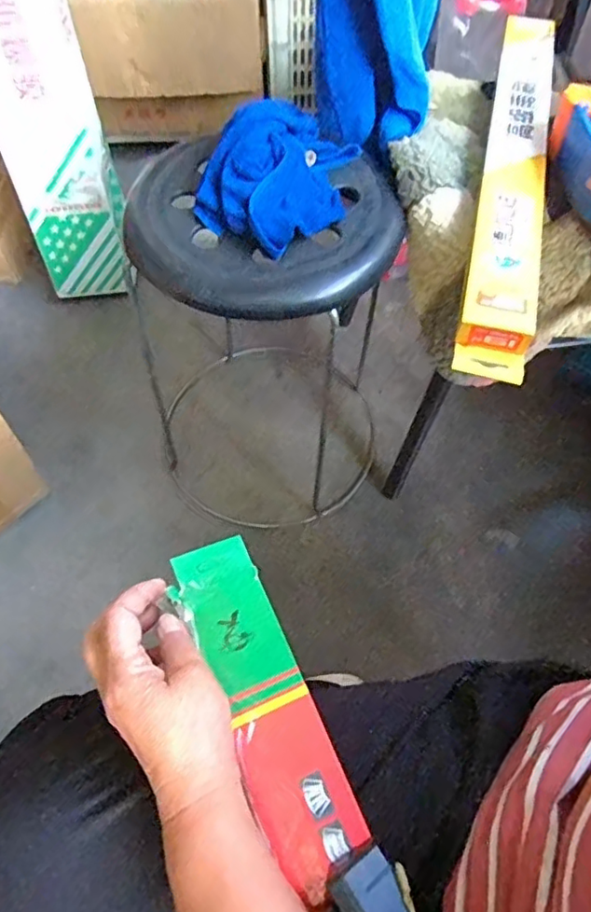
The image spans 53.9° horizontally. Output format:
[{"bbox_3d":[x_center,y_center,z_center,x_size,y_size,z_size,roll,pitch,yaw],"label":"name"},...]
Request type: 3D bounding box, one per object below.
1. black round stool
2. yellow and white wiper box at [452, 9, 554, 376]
[{"bbox_3d":[-0.032,-0.134,0.744,0.312,0.427,0.295,0,60,-1],"label":"black round stool"},{"bbox_3d":[0.217,-0.296,0.573,0.057,0.025,0.532,13,61,6],"label":"yellow and white wiper box"}]

